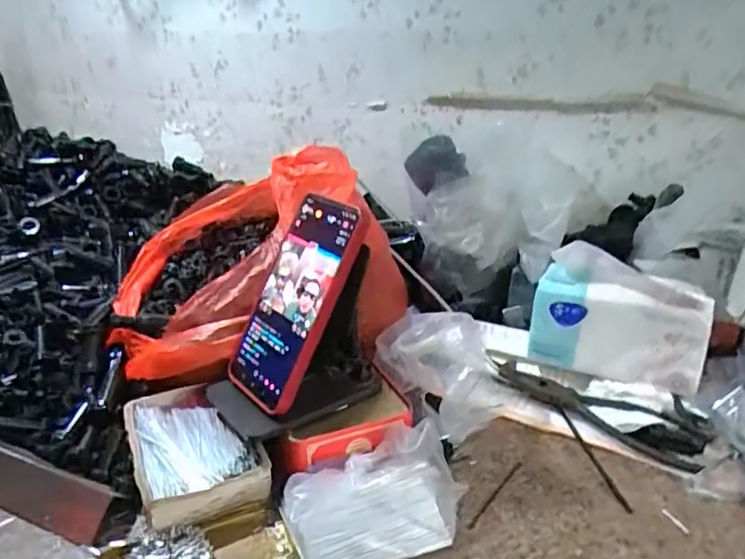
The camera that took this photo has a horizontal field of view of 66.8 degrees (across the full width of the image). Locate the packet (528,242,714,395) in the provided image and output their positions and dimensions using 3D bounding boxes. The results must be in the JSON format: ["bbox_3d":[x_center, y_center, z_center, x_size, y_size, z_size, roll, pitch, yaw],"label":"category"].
[{"bbox_3d":[0.210,0.032,0.485,0.135,0.104,0.032,11,22,25],"label":"packet"}]

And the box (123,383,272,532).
[{"bbox_3d":[-0.139,0.126,0.431,0.081,0.032,0.131,-10,23,-28],"label":"box"}]

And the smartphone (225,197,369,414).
[{"bbox_3d":[-0.059,0.016,0.421,0.009,0.159,0.076,17,12,-48],"label":"smartphone"}]

